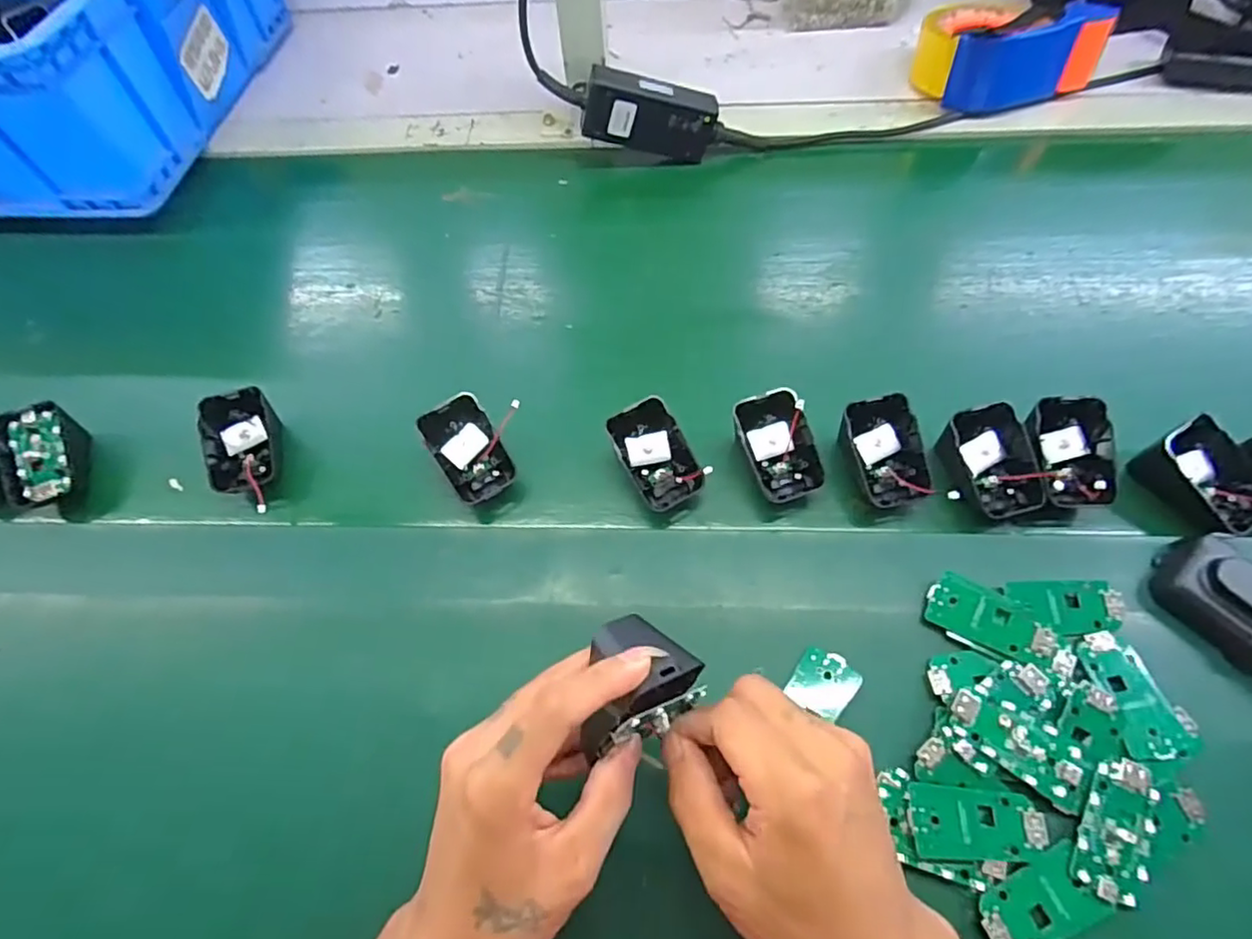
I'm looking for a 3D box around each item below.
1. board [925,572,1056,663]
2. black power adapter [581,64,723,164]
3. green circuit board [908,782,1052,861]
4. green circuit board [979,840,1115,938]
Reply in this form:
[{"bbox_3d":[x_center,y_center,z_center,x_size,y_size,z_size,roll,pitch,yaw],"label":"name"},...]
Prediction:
[{"bbox_3d":[0.204,0.085,0.349,0.064,0.010,0.029,26,66,19],"label":"board"},{"bbox_3d":[0.024,-0.312,0.551,0.119,0.052,0.027,7,60,-14],"label":"black power adapter"},{"bbox_3d":[0.174,0.176,0.307,0.063,0.008,0.032,3,60,7],"label":"green circuit board"},{"bbox_3d":[0.197,0.207,0.293,0.058,0.004,0.032,-23,60,-8],"label":"green circuit board"}]

